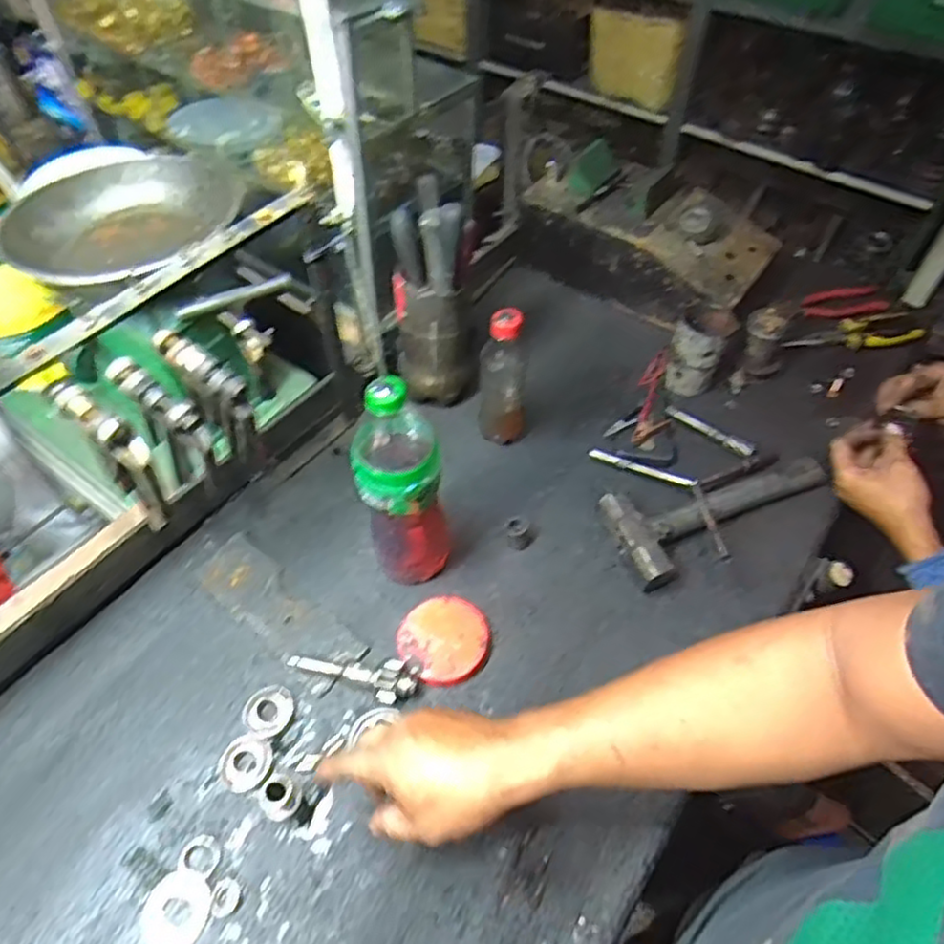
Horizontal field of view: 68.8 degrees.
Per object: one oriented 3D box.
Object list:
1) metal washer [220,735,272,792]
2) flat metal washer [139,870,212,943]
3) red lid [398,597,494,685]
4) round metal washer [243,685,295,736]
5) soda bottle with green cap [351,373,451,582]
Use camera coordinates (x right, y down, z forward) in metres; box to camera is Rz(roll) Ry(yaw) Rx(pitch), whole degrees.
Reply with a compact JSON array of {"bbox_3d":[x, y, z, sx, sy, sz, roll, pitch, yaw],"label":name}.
[{"bbox_3d":[-0.209,0.270,0.638,0.044,0.009,0.047,0,52,0],"label":"metal washer"},{"bbox_3d":[-0.245,0.363,0.570,0.054,0.008,0.056,0,52,0],"label":"flat metal washer"},{"bbox_3d":[-0.026,0.170,0.707,0.088,0.020,0.086,0,52,0],"label":"red lid"},{"bbox_3d":[-0.196,0.230,0.667,0.044,0.006,0.047,0,52,0],"label":"round metal washer"},{"bbox_3d":[-0.068,0.015,0.664,0.078,0.275,0.073,-11,53,-9],"label":"soda bottle with green cap"}]

